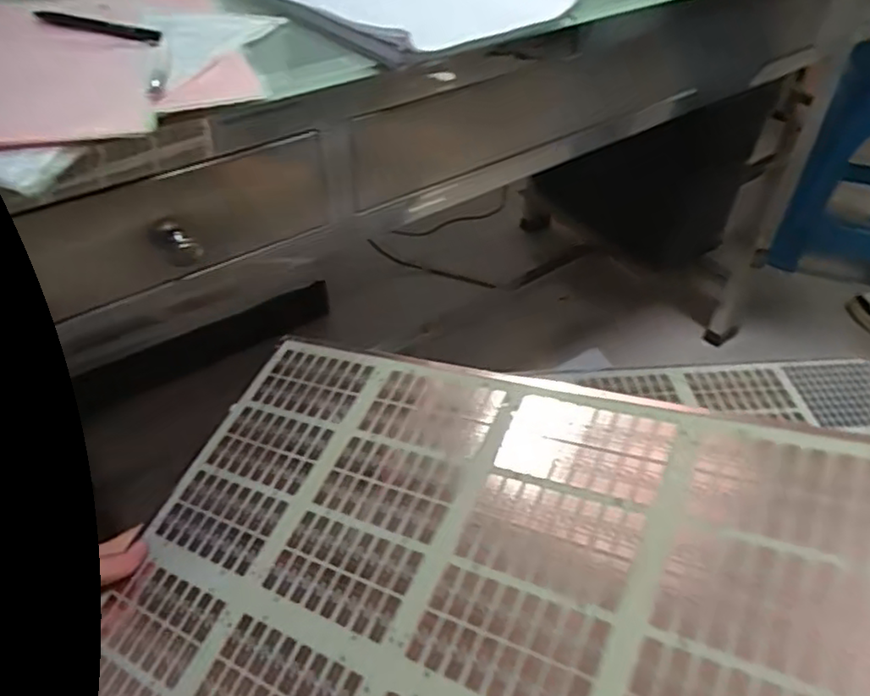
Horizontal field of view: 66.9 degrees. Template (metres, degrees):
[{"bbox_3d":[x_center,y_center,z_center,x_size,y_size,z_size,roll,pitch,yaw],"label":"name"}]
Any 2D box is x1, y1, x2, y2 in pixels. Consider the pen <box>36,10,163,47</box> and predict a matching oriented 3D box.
[{"bbox_3d":[-0.265,-0.254,0.520,0.117,0.008,0.015,15,44,15],"label":"pen"}]

